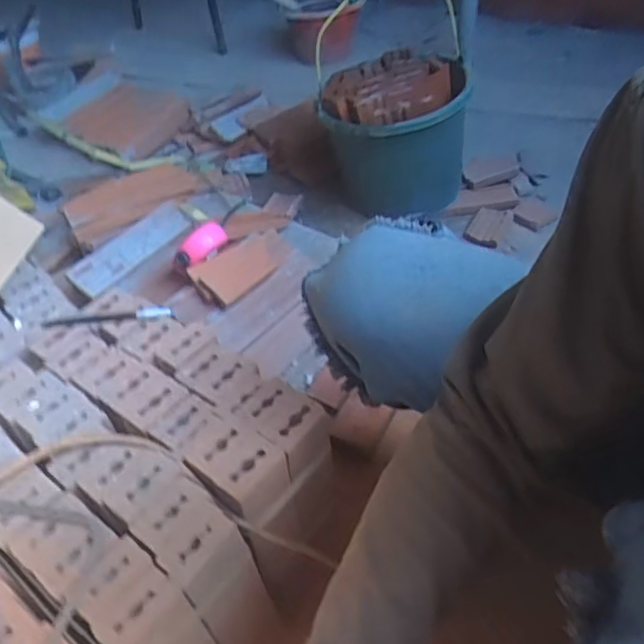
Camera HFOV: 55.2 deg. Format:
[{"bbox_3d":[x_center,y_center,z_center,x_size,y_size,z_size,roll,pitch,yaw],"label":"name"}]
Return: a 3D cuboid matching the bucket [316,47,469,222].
[{"bbox_3d":[0.133,-0.325,1.125,0.240,0.232,0.233,-4,44,4],"label":"bucket"}]

